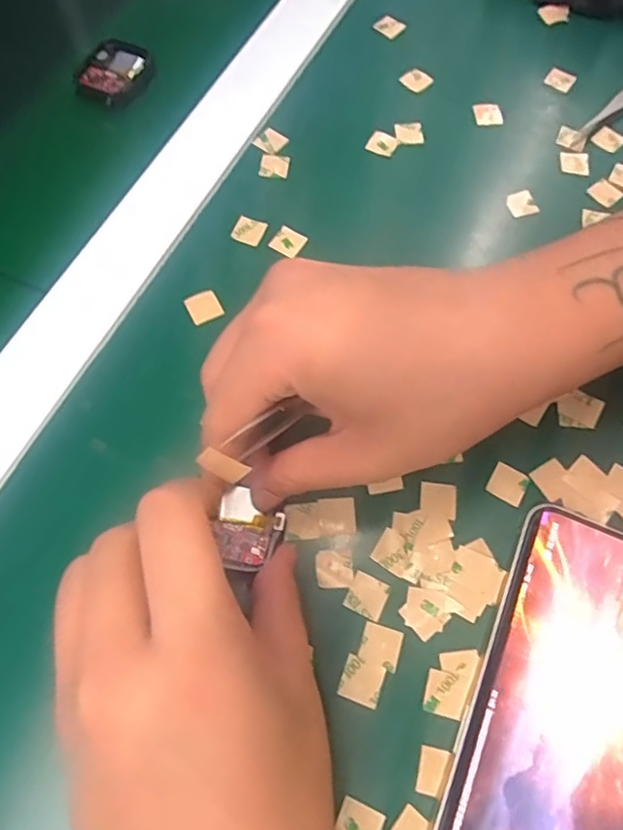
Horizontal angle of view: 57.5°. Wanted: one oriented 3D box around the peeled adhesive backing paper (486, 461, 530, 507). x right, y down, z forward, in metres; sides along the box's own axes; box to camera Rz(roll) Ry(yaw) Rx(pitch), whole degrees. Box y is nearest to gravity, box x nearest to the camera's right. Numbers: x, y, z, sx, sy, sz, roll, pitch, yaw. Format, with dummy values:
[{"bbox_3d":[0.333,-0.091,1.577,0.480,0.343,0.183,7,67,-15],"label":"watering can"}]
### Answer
[{"bbox_3d":[0.086,0.030,0.247,0.015,0.004,0.015,27,72,14],"label":"peeled adhesive backing paper"}]

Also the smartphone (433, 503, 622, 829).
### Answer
[{"bbox_3d":[0.096,0.109,0.209,0.070,0.008,0.143,22,68,9],"label":"smartphone"}]

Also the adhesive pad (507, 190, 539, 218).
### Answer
[{"bbox_3d":[0.113,-0.114,0.305,0.014,0.004,0.015,-18,74,1],"label":"adhesive pad"}]

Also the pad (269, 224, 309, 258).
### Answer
[{"bbox_3d":[-0.012,-0.090,0.295,0.015,0.004,0.015,32,81,7],"label":"pad"}]

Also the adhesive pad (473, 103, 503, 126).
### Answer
[{"bbox_3d":[0.103,-0.175,0.330,0.015,0.004,0.016,-3,67,-2],"label":"adhesive pad"}]

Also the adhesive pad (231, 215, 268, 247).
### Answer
[{"bbox_3d":[-0.033,-0.097,0.296,0.016,0.004,0.015,17,68,7],"label":"adhesive pad"}]

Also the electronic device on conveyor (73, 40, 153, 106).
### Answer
[{"bbox_3d":[-0.118,-0.206,0.340,0.040,0.009,0.043,27,69,11],"label":"electronic device on conveyor"}]

